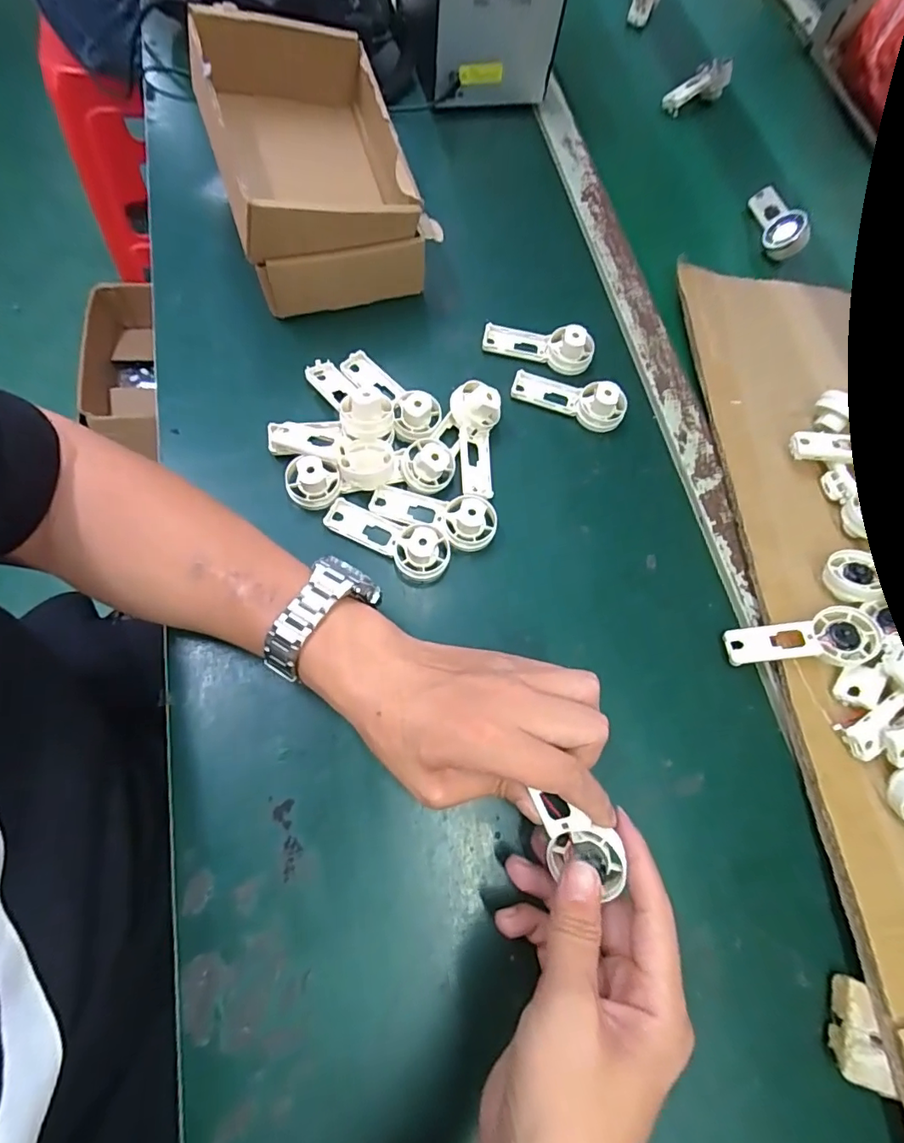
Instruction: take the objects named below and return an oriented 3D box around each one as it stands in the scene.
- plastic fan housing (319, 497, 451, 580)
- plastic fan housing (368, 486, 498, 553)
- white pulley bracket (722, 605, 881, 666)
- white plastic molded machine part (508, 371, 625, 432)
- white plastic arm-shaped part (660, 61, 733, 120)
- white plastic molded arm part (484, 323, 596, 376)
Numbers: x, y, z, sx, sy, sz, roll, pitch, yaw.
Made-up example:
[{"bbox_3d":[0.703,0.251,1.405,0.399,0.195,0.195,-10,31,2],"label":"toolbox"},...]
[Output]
[{"bbox_3d":[-0.044,-0.030,0.370,0.092,0.024,0.038,30,70,11],"label":"plastic fan housing"},{"bbox_3d":[-0.013,-0.044,0.378,0.092,0.023,0.037,17,68,-1],"label":"plastic fan housing"},{"bbox_3d":[0.240,0.047,0.362,0.094,0.014,0.037,-8,67,8],"label":"white pulley bracket"},{"bbox_3d":[0.096,-0.146,0.429,0.093,0.026,0.032,25,68,2],"label":"white plastic molded machine part"},{"bbox_3d":[0.297,-0.586,0.635,0.083,0.028,0.023,-24,69,5],"label":"white plastic arm-shaped part"},{"bbox_3d":[0.073,-0.194,0.442,0.091,0.022,0.032,12,68,-3],"label":"white plastic molded arm part"}]

